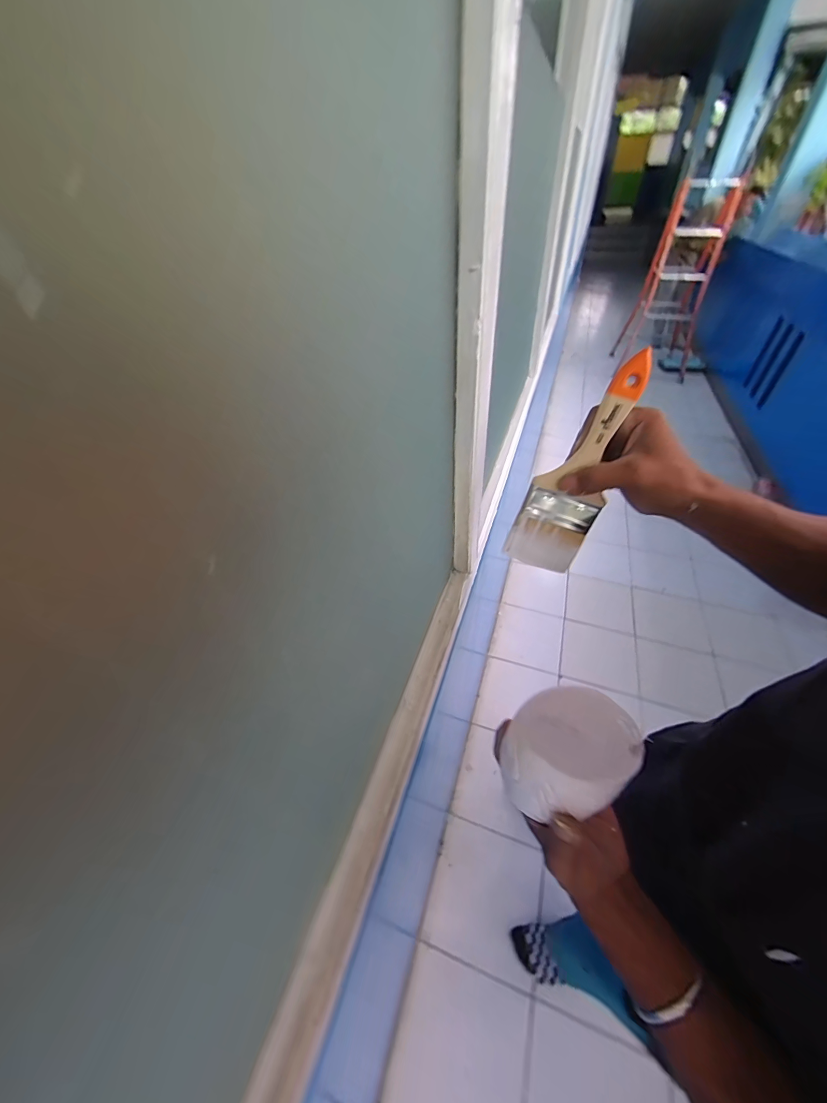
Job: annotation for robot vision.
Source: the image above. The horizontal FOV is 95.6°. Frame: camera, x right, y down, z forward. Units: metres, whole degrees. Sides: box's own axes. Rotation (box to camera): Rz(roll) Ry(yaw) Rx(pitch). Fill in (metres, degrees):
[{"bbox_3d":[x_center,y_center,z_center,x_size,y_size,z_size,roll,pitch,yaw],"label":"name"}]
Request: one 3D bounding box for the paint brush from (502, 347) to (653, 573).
[{"bbox_3d":[0.155,-0.072,0.355,0.068,0.206,0.012,22,30,8],"label":"paint brush"}]

